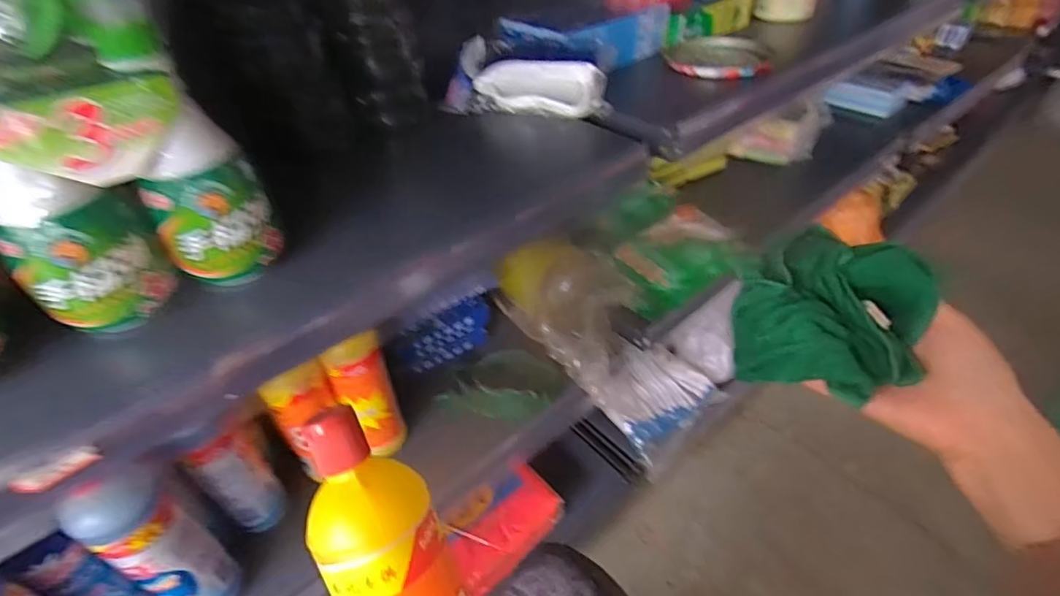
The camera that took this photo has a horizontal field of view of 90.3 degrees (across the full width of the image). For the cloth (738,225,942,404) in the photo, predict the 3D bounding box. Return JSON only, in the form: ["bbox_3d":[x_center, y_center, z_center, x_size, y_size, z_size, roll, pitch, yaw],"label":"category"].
[{"bbox_3d":[0.197,0.014,0.345,0.111,0.102,0.060,19,16,28],"label":"cloth"}]

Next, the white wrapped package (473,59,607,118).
[{"bbox_3d":[0.010,-0.237,0.591,0.145,0.049,0.030,10,43,12],"label":"white wrapped package"}]

